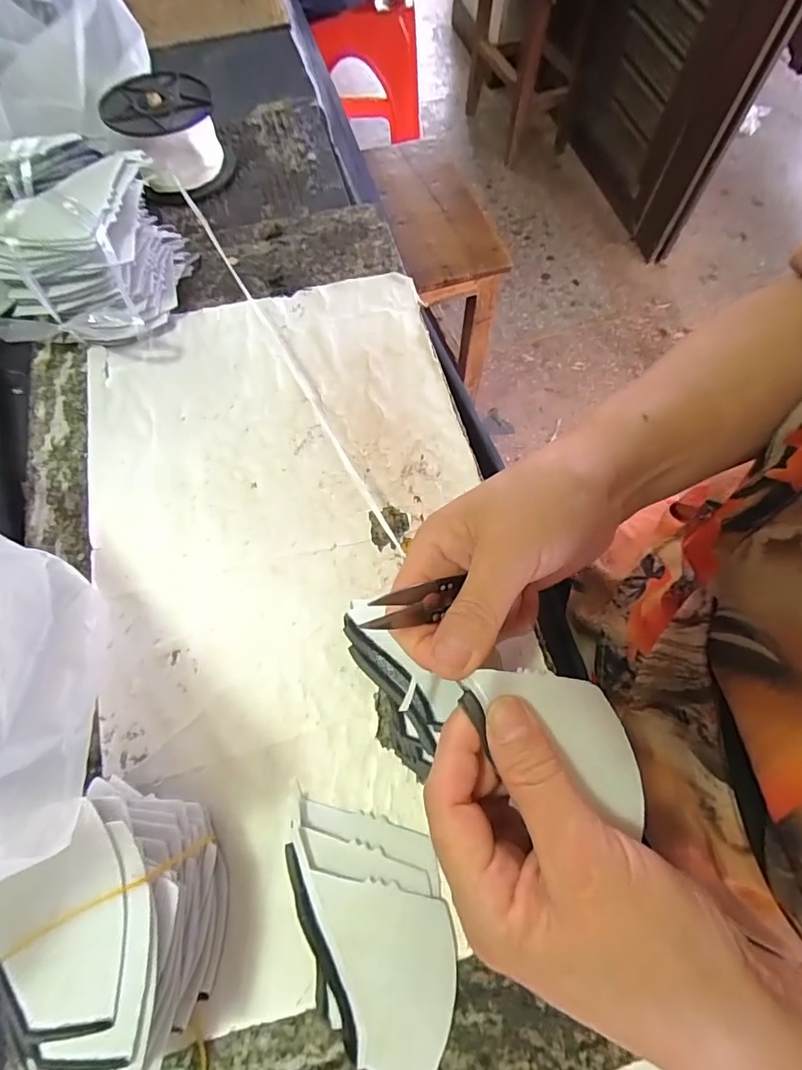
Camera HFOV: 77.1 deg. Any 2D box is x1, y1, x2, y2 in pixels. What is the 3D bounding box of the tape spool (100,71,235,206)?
[{"bbox_3d":[-0.205,-0.357,0.449,0.088,0.059,0.094,0,67,0],"label":"tape spool"}]

